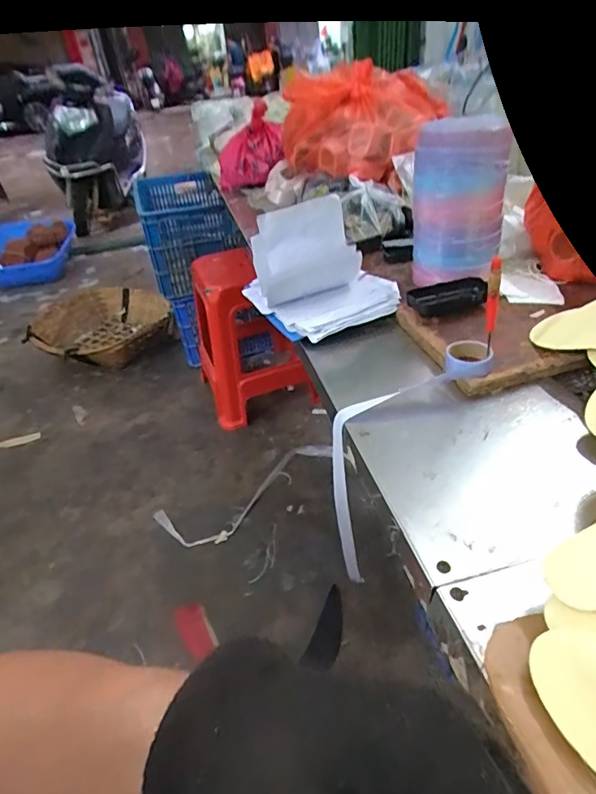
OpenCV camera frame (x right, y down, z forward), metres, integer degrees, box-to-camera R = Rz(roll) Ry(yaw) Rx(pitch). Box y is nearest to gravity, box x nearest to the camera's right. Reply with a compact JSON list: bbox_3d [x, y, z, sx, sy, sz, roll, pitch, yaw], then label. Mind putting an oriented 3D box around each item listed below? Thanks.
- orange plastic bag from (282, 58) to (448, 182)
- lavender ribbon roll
[{"bbox_3d":[0.131,-0.519,0.905,0.279,0.174,0.238,-14,38,-10],"label":"orange plastic bag"},{"bbox_3d":[0.127,0.093,0.579,0.187,0.314,0.047,-13,38,-9],"label":"lavender ribbon roll"}]

